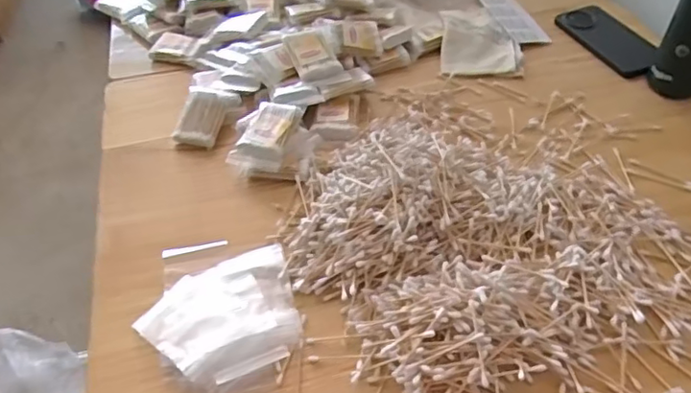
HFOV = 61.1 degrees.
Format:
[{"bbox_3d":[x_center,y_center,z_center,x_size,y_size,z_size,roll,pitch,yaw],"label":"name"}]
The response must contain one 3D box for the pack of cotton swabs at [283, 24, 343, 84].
[{"bbox_3d":[-0.041,-0.180,0.738,0.057,0.022,0.082,-19,50,-11],"label":"pack of cotton swabs"}]

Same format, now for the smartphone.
[{"bbox_3d":[0.357,-0.214,0.785,0.071,0.017,0.157,-24,49,-8],"label":"smartphone"}]

